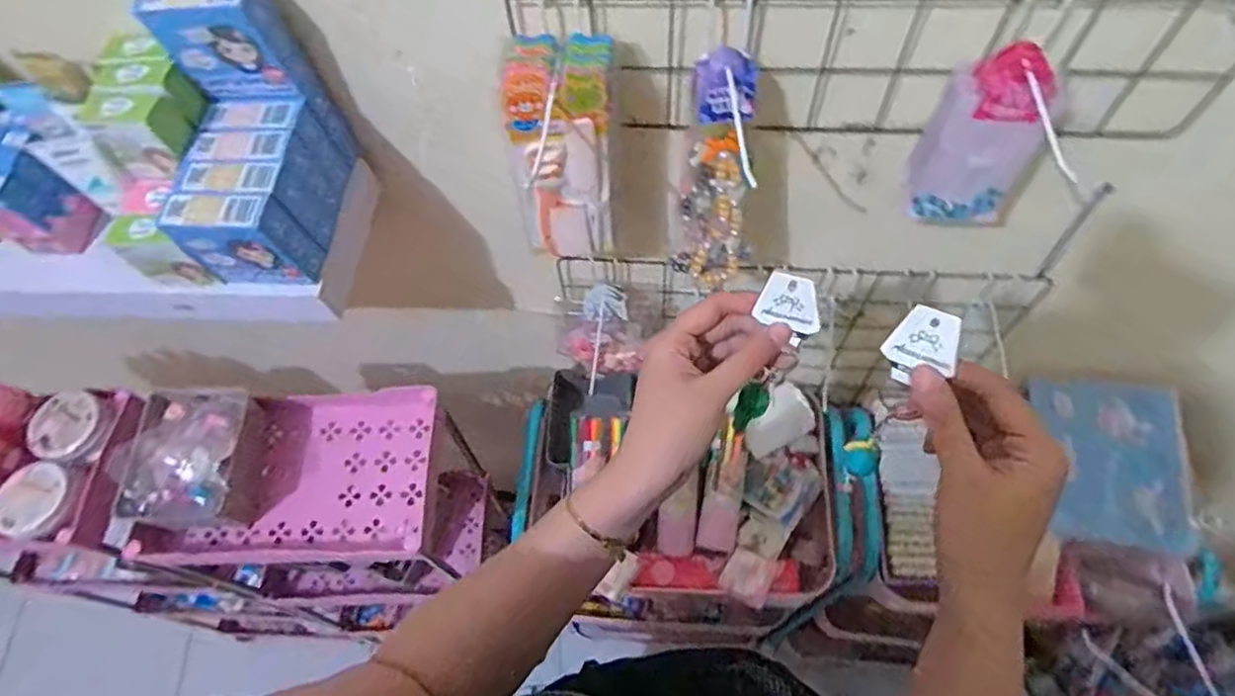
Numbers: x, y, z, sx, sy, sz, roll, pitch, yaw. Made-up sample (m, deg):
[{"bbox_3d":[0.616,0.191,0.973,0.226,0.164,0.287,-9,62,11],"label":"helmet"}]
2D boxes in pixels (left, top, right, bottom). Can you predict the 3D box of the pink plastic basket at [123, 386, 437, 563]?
[{"bbox_3d":[-0.344,0.139,0.754,0.295,0.049,0.193,-2,60,1],"label":"pink plastic basket"}]

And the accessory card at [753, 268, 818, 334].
[{"bbox_3d":[0.101,-0.026,0.388,0.035,0.034,0.004,18,39,10],"label":"accessory card"}]

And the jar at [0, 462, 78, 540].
[{"bbox_3d":[-0.619,0.163,0.721,0.074,0.031,0.074,-1,60,2],"label":"jar"}]

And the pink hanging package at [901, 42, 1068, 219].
[{"bbox_3d":[0.287,-0.163,0.534,0.093,0.141,0.045,5,61,5],"label":"pink hanging package"}]

